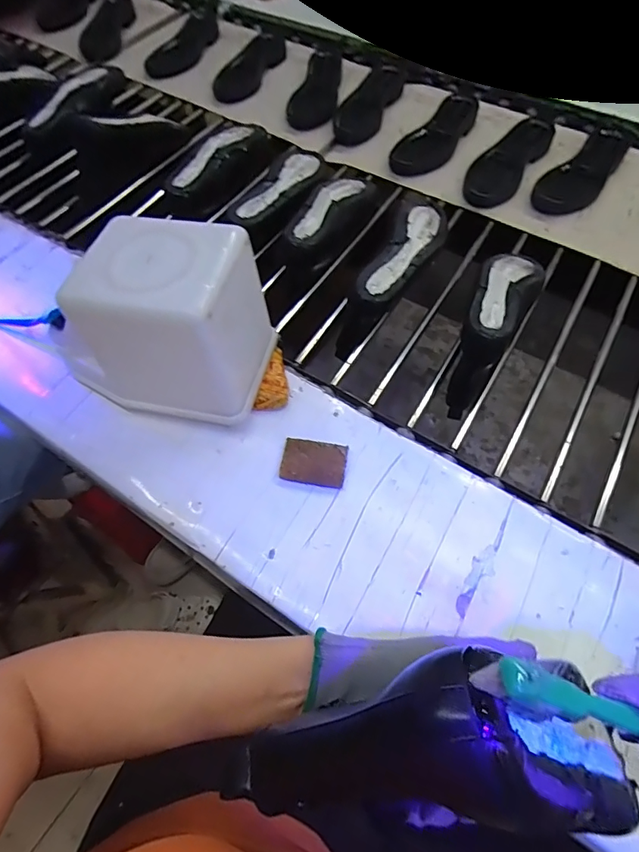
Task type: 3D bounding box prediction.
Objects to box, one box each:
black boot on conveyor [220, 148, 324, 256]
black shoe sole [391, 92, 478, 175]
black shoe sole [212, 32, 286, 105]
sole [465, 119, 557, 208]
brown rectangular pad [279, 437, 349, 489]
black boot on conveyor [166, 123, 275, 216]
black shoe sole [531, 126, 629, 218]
[{"bbox_3d":[-0.061,-0.369,0.771,0.090,0.071,0.238,22,62,12],"label":"black boot on conveyor"},{"bbox_3d":[0.217,-0.549,0.893,0.096,0.028,0.239,30,65,16],"label":"black shoe sole"},{"bbox_3d":[-0.150,-0.789,1.043,0.110,0.023,0.269,24,63,13],"label":"black shoe sole"},{"bbox_3d":[0.336,-0.473,0.848,0.088,0.023,0.254,33,66,18],"label":"sole"},{"bbox_3d":[-0.006,0.041,0.520,0.068,0.013,0.049,9,60,5],"label":"brown rectangular pad"},{"bbox_3d":[-0.162,-0.448,0.818,0.095,0.071,0.246,24,63,13],"label":"black boot on conveyor"},{"bbox_3d":[0.467,-0.448,0.831,0.245,0.027,0.085,-41,68,-20],"label":"black shoe sole"}]

